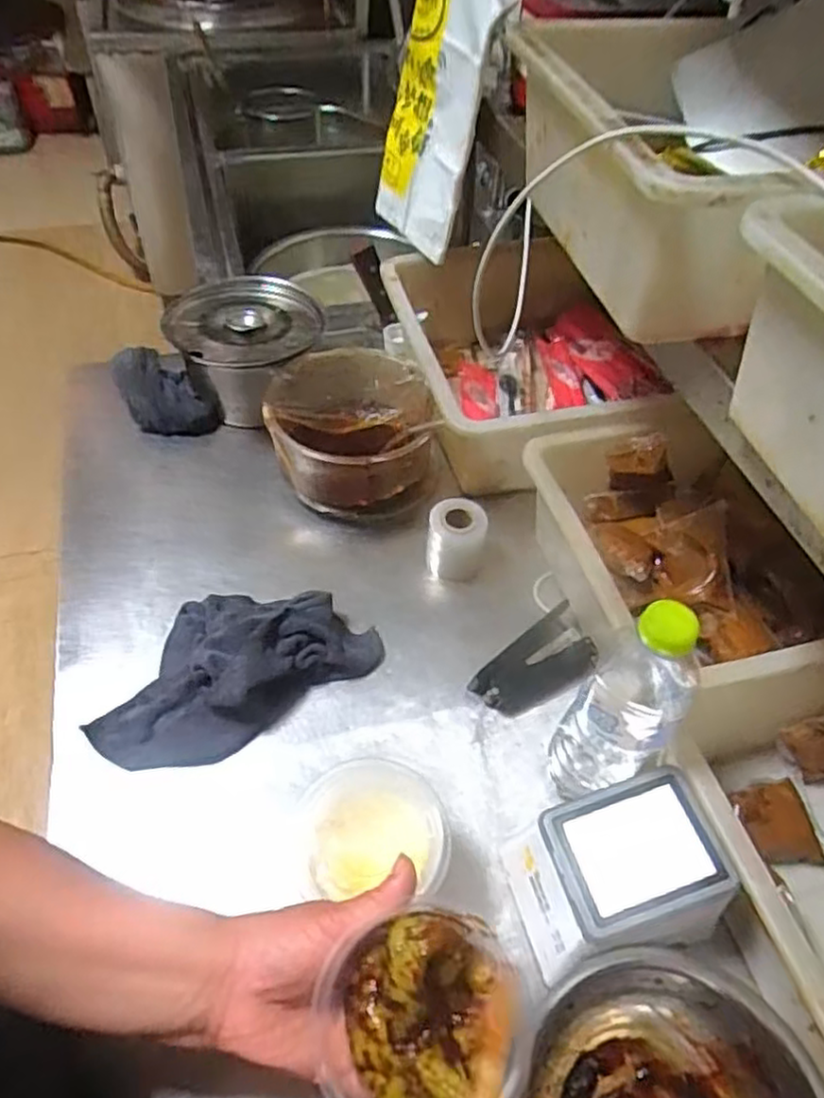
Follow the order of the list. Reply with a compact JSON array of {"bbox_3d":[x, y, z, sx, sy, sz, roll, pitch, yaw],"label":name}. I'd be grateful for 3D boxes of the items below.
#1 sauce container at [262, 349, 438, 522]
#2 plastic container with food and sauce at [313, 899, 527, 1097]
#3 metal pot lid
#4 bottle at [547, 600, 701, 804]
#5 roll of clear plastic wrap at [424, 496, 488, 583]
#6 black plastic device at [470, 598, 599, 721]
[{"bbox_3d":[-0.062,-0.119,0.751,0.166,0.105,0.166,2,51,-2],"label":"sauce container"},{"bbox_3d":[0.007,0.236,0.353,0.095,0.069,0.092,1,51,-1],"label":"plastic container with food and sauce"},{"bbox_3d":[-0.187,-0.257,0.792,0.166,0.021,0.171,2,51,-2],"label":"metal pot lid"},{"bbox_3d":[0.145,0.113,0.493,0.063,0.226,0.058,2,51,-2],"label":"bottle"},{"bbox_3d":[0.043,-0.008,0.689,0.053,0.062,0.051,2,51,-2],"label":"roll of clear plastic wrap"},{"bbox_3d":[0.114,0.104,0.621,0.114,0.034,0.058,-32,59,-26],"label":"black plastic device"}]

